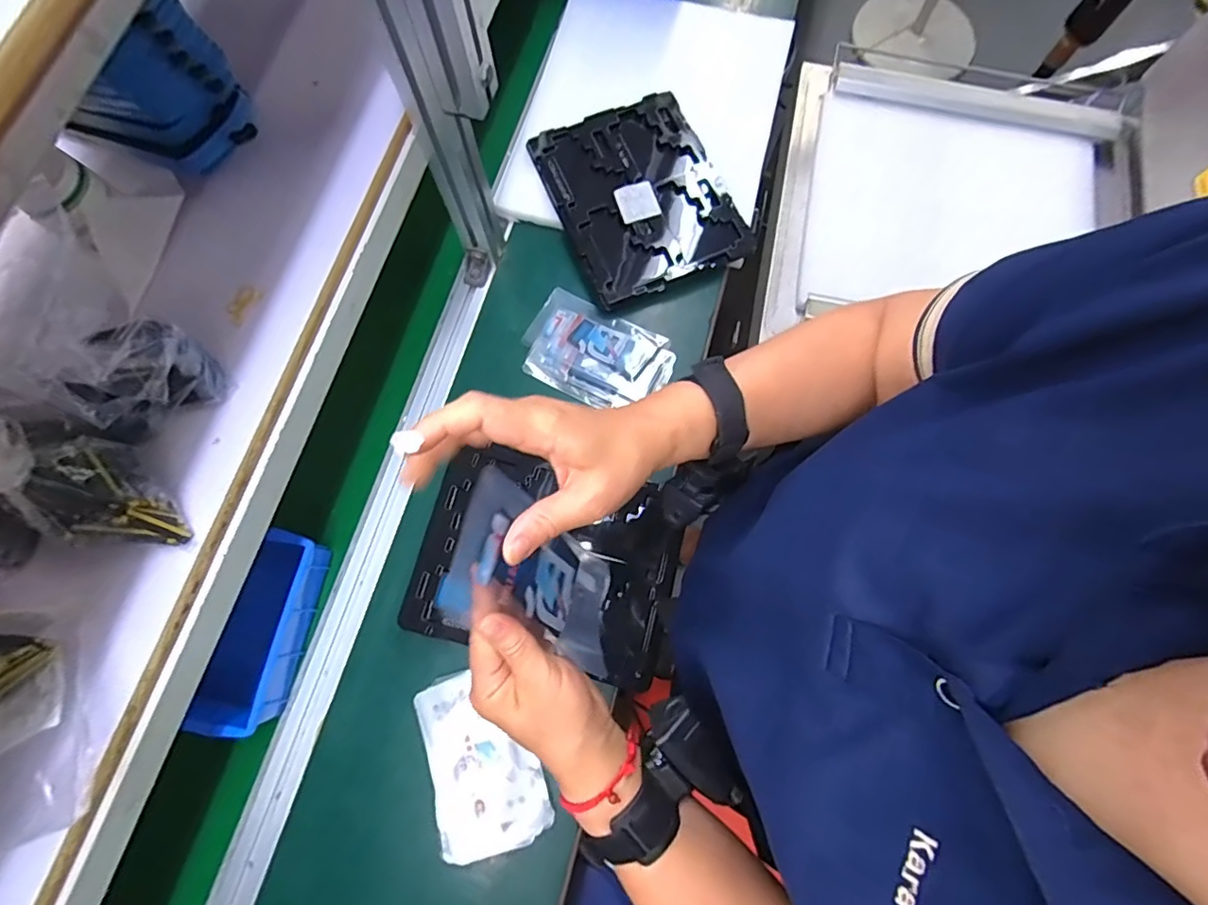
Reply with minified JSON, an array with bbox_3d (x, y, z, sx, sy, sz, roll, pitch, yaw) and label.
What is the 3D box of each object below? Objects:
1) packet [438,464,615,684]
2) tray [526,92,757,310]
[{"bbox_3d":[-0.040,0.087,0.382,0.019,0.161,0.092,-10,55,32],"label":"packet"},{"bbox_3d":[0.046,-0.345,0.739,0.216,0.035,0.270,-23,76,-6],"label":"tray"}]

